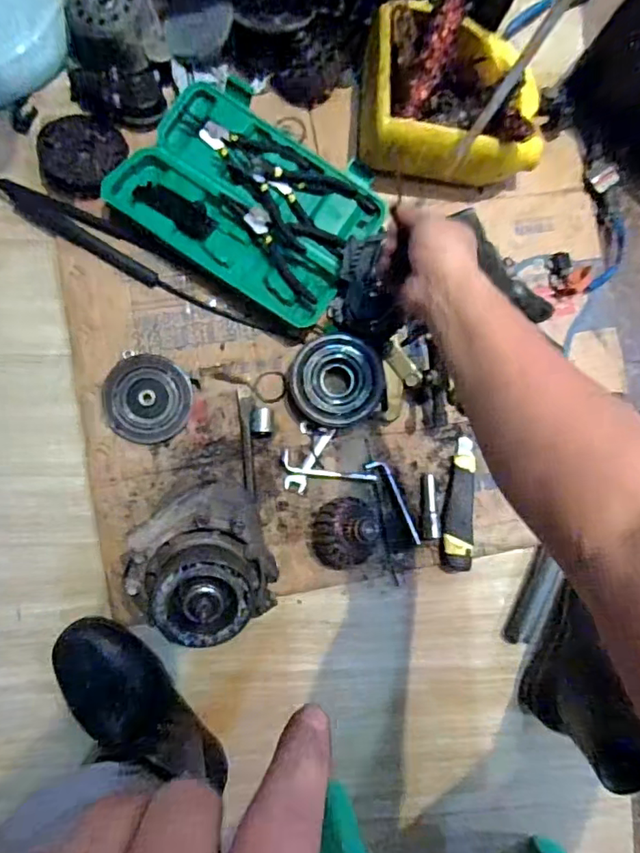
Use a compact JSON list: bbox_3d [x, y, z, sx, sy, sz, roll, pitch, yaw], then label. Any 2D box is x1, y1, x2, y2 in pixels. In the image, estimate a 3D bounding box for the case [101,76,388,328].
[{"bbox_3d":[-0.085,-0.284,0.680,0.302,0.032,0.224,34,82,-2],"label":"case"}]

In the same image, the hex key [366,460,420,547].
[{"bbox_3d":[0.099,0.092,0.679,0.023,0.006,0.117,-34,90,-7],"label":"hex key"}]

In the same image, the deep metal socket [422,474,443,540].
[{"bbox_3d":[0.140,0.100,0.679,0.020,0.015,0.080,1,86,-5],"label":"deep metal socket"}]

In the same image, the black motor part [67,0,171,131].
[{"bbox_3d":[-0.252,-0.460,0.671,0.125,0.077,0.164,6,85,-5],"label":"black motor part"}]

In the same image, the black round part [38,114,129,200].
[{"bbox_3d":[-0.291,-0.333,0.668,0.099,0.019,0.103,-5,86,-6],"label":"black round part"}]

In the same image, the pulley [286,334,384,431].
[{"bbox_3d":[0.019,-0.054,0.665,0.114,0.045,0.108,-5,86,-6],"label":"pulley"}]

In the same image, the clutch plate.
[{"bbox_3d":[-0.208,-0.034,0.657,0.099,0.016,0.106,0,86,-5],"label":"clutch plate"}]

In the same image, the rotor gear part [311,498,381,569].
[{"bbox_3d":[0.028,0.125,0.648,0.078,0.058,0.075,0,86,-5],"label":"rotor gear part"}]

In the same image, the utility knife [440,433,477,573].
[{"bbox_3d":[0.177,0.098,0.682,0.034,0.022,0.166,7,85,-5],"label":"utility knife"}]

